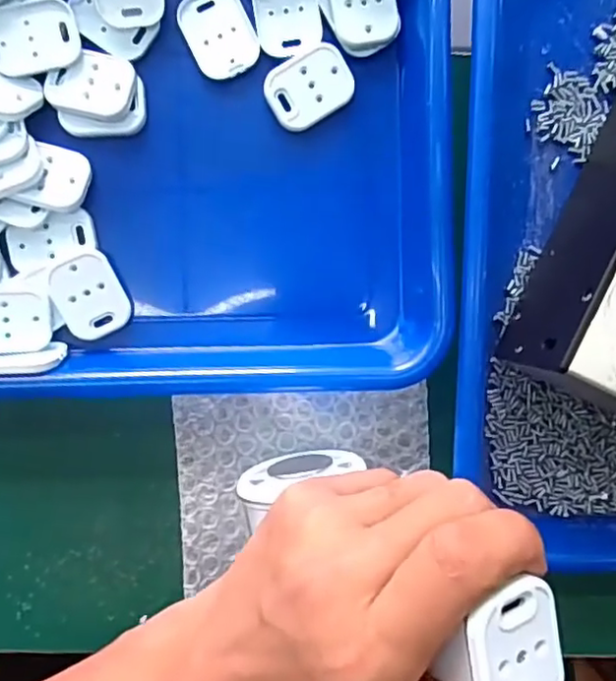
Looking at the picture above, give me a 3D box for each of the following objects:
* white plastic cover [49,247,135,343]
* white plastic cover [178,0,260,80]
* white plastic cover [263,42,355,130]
[{"bbox_3d":[-0.101,-0.020,0.296,0.030,0.004,0.039,-29,110,-13],"label":"white plastic cover"},{"bbox_3d":[-0.041,-0.142,0.294,0.029,0.004,0.039,-26,96,2],"label":"white plastic cover"},{"bbox_3d":[0.001,-0.117,0.296,0.038,0.007,0.028,-33,96,2],"label":"white plastic cover"}]

